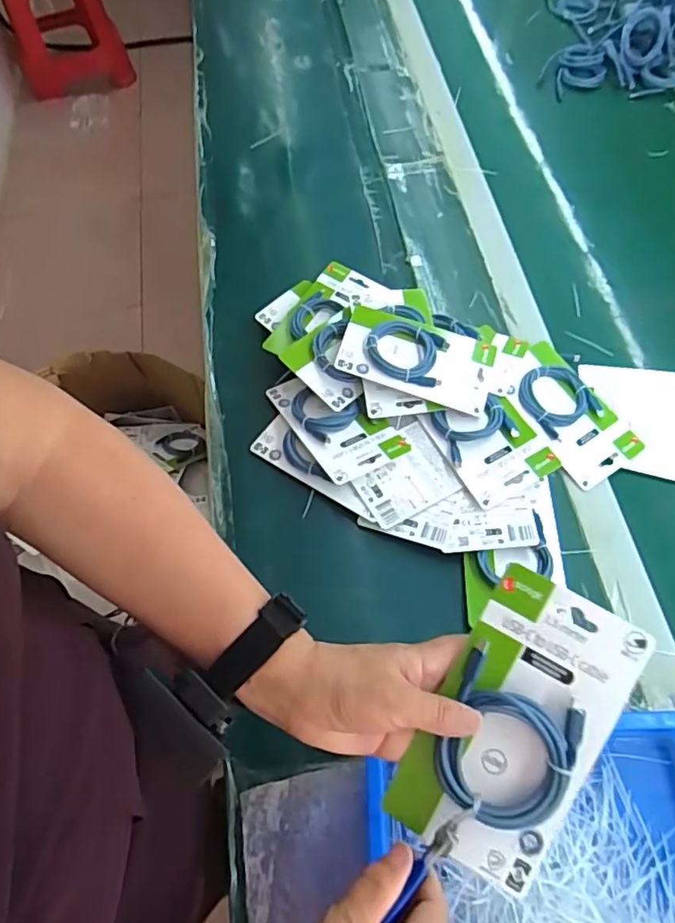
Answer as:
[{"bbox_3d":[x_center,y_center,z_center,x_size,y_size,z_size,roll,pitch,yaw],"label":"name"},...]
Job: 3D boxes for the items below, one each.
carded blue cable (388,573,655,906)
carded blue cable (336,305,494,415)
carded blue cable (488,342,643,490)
[{"bbox_3d":[0.111,0.164,0.353,0.098,0.020,0.174,29,88,10],"label":"carded blue cable"},{"bbox_3d":[0.095,-0.122,0.673,0.179,0.017,0.097,18,69,-1],"label":"carded blue cable"},{"bbox_3d":[0.265,-0.058,0.677,0.105,0.028,0.176,-33,66,-16],"label":"carded blue cable"}]

